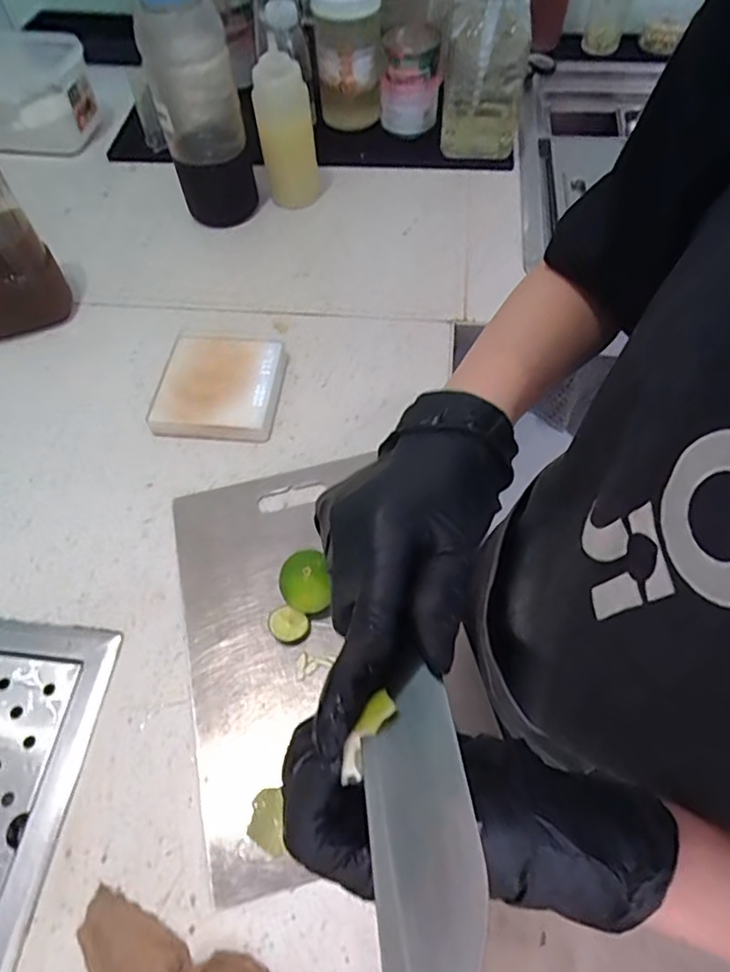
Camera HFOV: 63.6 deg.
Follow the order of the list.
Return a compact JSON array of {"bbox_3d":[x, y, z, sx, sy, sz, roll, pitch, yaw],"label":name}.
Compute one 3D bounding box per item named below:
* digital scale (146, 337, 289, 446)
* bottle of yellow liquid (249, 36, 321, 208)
[{"bbox_3d":[-0.153,-0.110,0.628,0.126,0.028,0.127,4,58,3],"label":"digital scale"},{"bbox_3d":[-0.099,-0.451,0.759,0.074,0.167,0.068,-7,59,-4],"label":"bottle of yellow liquid"}]

